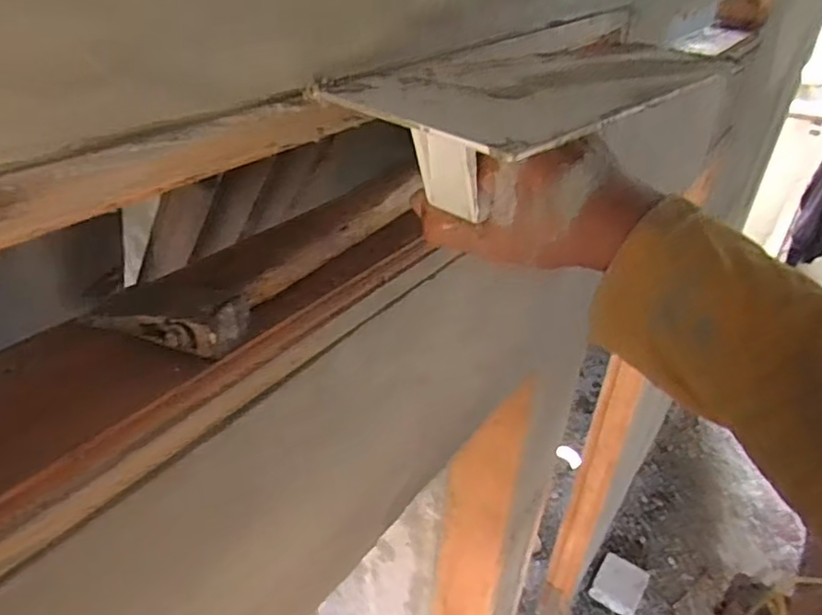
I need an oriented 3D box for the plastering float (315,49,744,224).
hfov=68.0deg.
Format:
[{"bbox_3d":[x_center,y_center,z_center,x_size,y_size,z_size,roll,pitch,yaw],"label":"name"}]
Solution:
[{"bbox_3d":[0.086,-0.102,0.333,0.103,0.052,0.265,30,42,33],"label":"plastering float"}]

